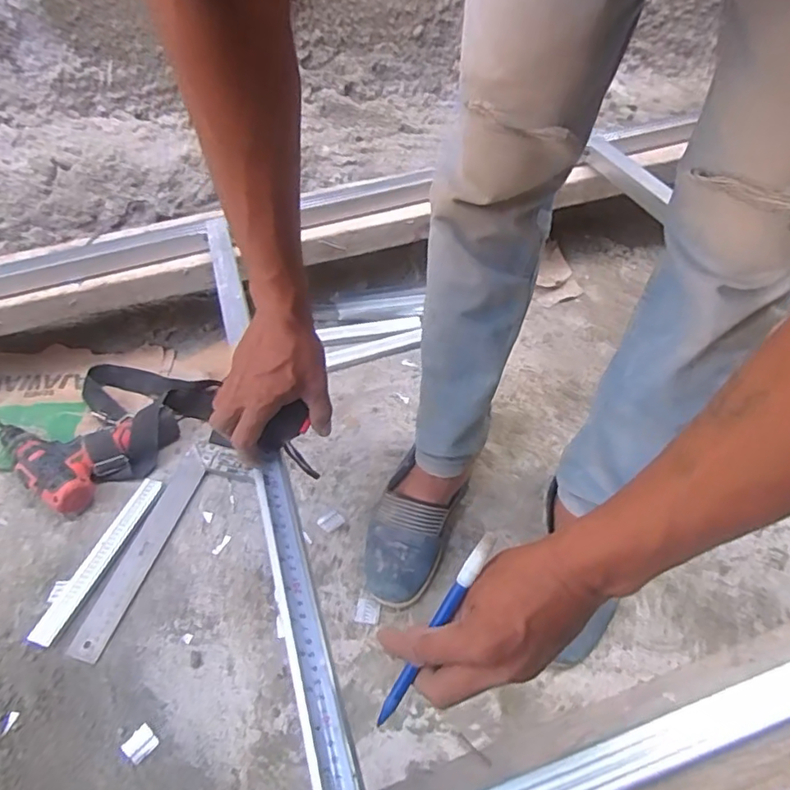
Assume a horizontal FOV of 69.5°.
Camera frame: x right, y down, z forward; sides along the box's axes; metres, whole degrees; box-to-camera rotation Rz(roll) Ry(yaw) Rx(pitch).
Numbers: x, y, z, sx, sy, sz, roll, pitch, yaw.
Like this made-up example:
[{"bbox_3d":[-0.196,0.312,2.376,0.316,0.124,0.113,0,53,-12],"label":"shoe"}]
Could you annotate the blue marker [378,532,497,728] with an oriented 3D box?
[{"bbox_3d":[0.026,0.152,0.368,0.010,0.008,0.144,32,98,24],"label":"blue marker"}]

